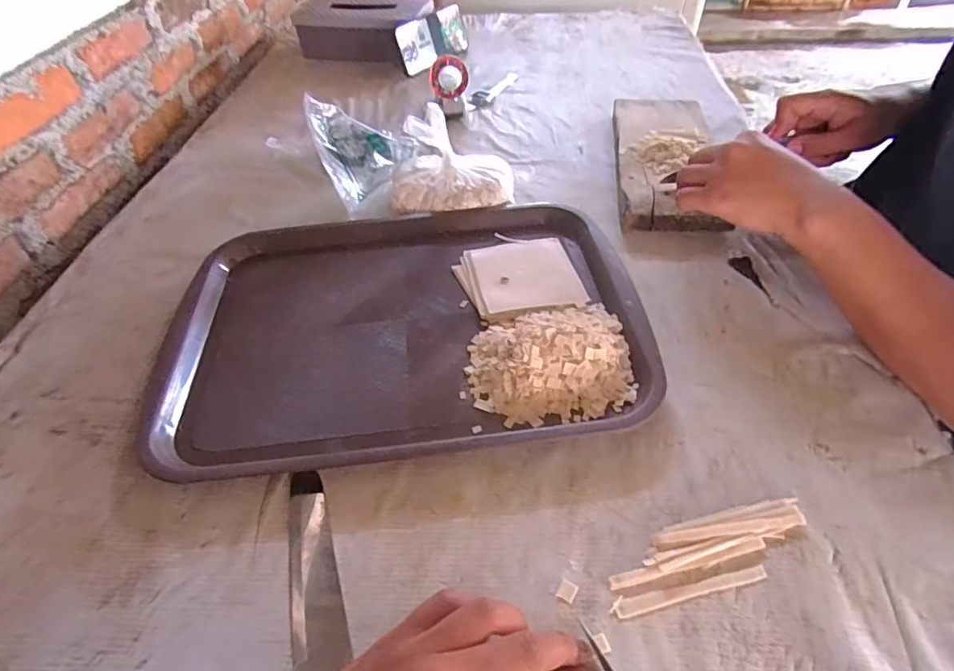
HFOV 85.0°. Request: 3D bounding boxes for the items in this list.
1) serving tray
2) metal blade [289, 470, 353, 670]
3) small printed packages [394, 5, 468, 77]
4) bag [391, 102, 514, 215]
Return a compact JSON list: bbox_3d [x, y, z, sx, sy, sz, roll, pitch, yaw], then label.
[{"bbox_3d":[-0.069,-0.030,0.487,0.424,0.030,0.311,-5,47,-3],"label":"serving tray"},{"bbox_3d":[-0.109,0.149,0.344,0.032,0.004,0.133,-14,48,-12],"label":"metal blade"},{"bbox_3d":[-0.074,-0.528,0.931,0.157,0.078,0.026,-37,25,-26],"label":"small printed packages"},{"bbox_3d":[-0.028,-0.196,0.600,0.144,0.090,0.099,-2,47,1],"label":"bag"}]

